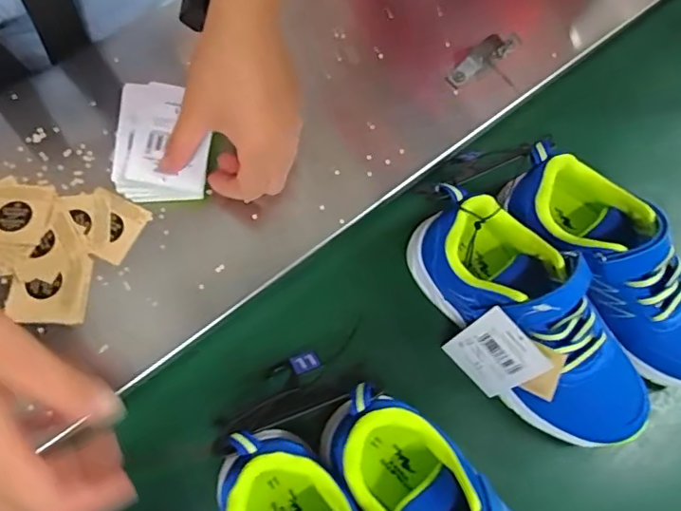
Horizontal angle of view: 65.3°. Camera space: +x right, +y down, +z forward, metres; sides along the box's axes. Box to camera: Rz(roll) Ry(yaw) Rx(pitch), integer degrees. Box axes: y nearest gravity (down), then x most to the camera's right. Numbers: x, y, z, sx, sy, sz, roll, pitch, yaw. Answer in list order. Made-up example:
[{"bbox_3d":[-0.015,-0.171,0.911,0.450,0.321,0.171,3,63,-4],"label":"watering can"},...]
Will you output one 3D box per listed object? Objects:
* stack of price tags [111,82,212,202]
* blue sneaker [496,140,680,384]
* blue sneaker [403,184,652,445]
[{"bbox_3d":[-0.125,-0.081,0.378,0.062,0.022,0.082,0,69,-3],"label":"stack of price tags"},{"bbox_3d":[0.195,0.007,0.373,0.188,0.088,0.071,40,72,12],"label":"blue sneaker"},{"bbox_3d":[0.123,0.041,0.353,0.072,0.072,0.193,-37,75,-15],"label":"blue sneaker"}]

